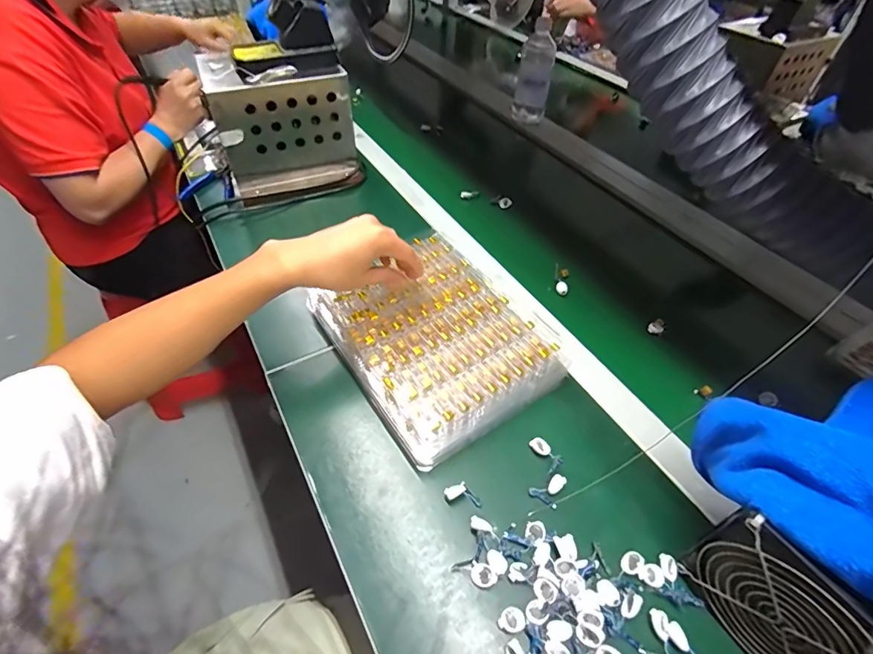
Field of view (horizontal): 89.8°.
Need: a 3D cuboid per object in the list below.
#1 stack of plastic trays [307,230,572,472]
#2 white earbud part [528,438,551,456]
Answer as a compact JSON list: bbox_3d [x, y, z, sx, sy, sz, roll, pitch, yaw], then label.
[{"bbox_3d":[-0.004,0.004,0.501,0.204,0.041,0.258,-26,55,-23],"label":"stack of plastic trays"},{"bbox_3d":[0.102,0.116,0.427,0.020,0.007,0.014,35,56,25],"label":"white earbud part"}]

